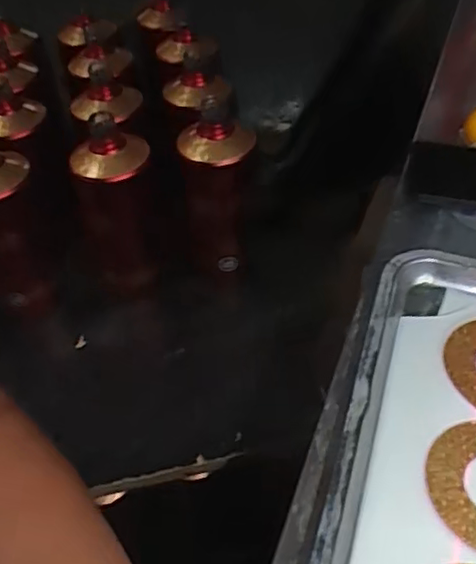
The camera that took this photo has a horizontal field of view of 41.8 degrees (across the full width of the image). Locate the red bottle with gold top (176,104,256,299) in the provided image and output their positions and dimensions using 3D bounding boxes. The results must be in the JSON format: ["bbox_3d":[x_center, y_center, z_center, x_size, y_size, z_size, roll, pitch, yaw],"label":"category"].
[{"bbox_3d":[-0.016,-0.077,0.652,0.078,0.178,0.061,-4,44,3],"label":"red bottle with gold top"}]

